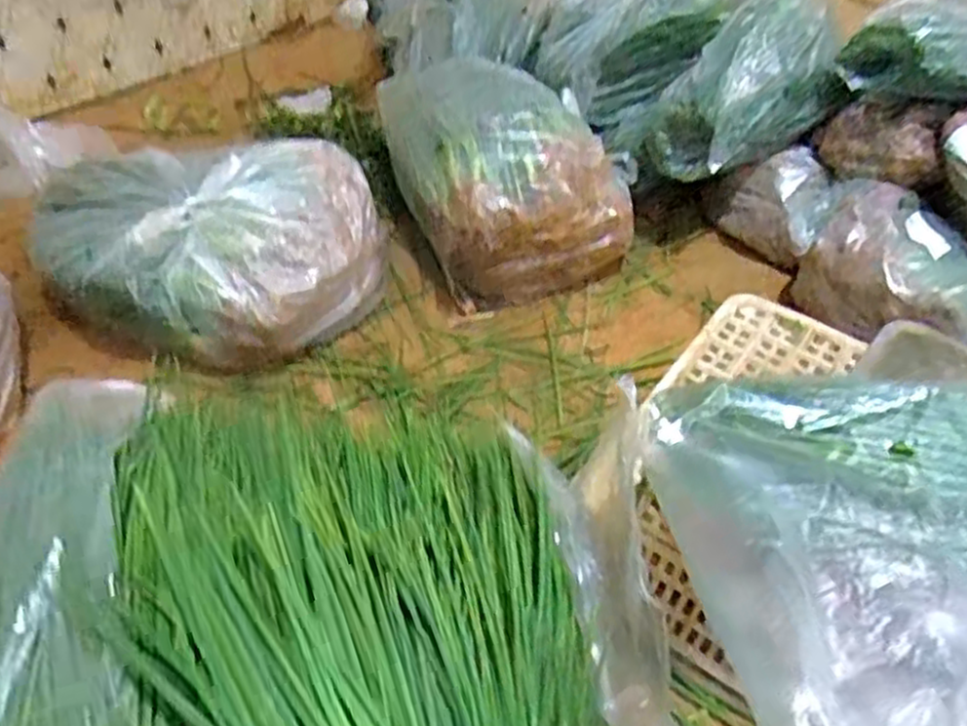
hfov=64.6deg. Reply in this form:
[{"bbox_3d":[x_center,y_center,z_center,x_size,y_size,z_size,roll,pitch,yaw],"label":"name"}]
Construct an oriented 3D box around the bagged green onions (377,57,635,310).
[{"bbox_3d":[0.030,-0.314,1.237,0.316,0.236,0.419,-16,50,-17],"label":"bagged green onions"}]

